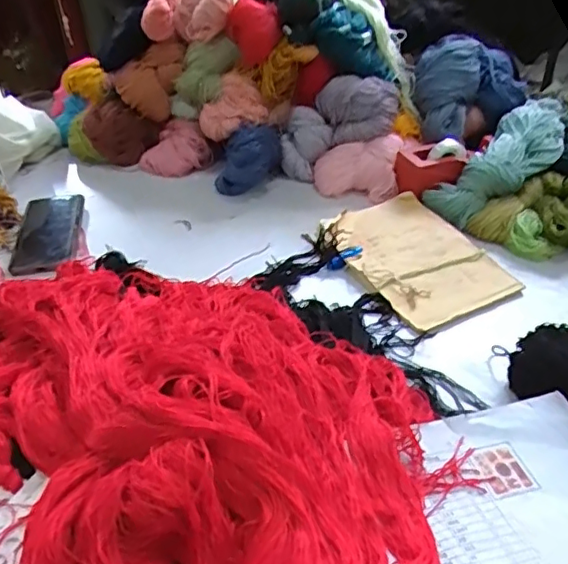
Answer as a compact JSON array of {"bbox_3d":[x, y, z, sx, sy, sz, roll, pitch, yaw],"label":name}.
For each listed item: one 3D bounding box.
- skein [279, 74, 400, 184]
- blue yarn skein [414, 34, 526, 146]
[{"bbox_3d":[0.071,-0.228,0.824,0.185,0.088,0.068,-28,30,23],"label":"skein"},{"bbox_3d":[0.264,-0.274,0.818,0.152,0.108,0.149,11,39,16],"label":"blue yarn skein"}]

